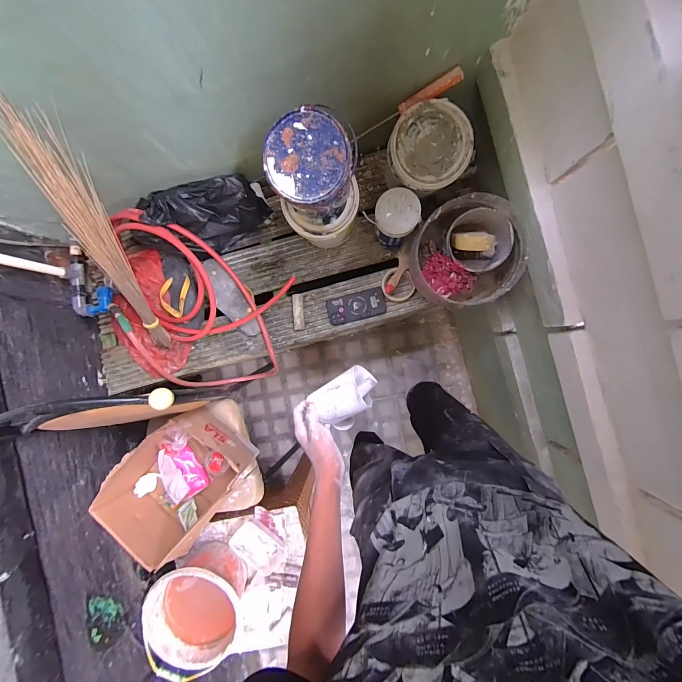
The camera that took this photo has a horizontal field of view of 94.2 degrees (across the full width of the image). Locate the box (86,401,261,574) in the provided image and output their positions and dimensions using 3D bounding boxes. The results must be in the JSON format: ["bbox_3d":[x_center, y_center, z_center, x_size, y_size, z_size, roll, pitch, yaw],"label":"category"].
[{"bbox_3d":[-0.487,0.418,0.934,0.284,0.191,0.415,40,93,2],"label":"box"}]

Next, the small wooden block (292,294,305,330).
[{"bbox_3d":[-0.124,-0.086,0.941,0.030,0.030,0.106,-3,90,3],"label":"small wooden block"}]

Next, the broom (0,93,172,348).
[{"bbox_3d":[-0.527,-0.192,0.728,0.060,0.607,0.090,6,49,3],"label":"broom"}]

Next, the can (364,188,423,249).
[{"bbox_3d":[0.141,-0.308,0.826,0.119,0.166,0.105,30,92,2],"label":"can"}]

